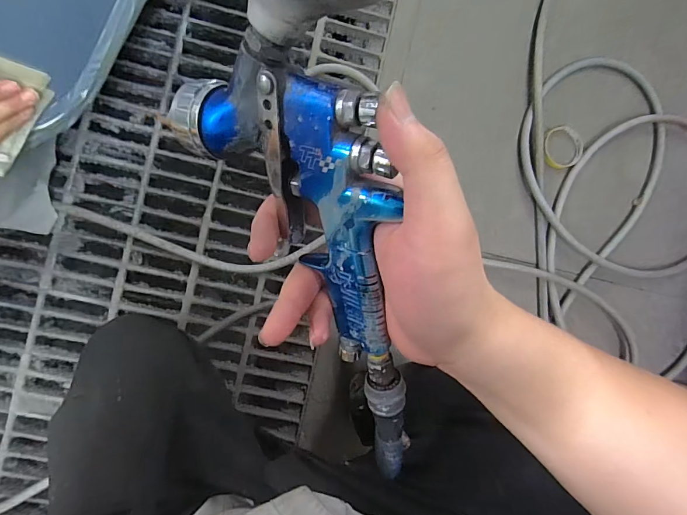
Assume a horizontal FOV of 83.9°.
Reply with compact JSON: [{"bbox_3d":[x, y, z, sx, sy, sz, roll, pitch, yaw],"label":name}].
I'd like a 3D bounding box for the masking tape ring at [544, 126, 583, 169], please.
[{"bbox_3d":[0.476,-0.238,0.819,0.099,0.018,0.088,-2,90,-6],"label":"masking tape ring"}]

